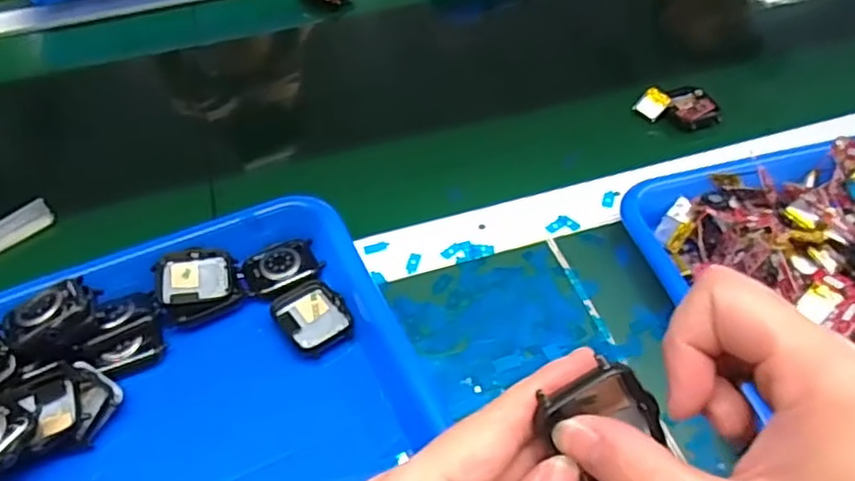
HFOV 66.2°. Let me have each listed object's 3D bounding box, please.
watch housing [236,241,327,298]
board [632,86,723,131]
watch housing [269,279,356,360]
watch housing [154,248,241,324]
[{"bbox_3d":[-0.091,0.017,0.408,0.048,0.009,0.034,-19,50,-14],"label":"watch housing"},{"bbox_3d":[0.196,-0.104,0.512,0.056,0.018,0.041,-14,49,-9],"label":"board"},{"bbox_3d":[-0.067,0.043,0.380,0.037,0.011,0.047,-28,52,-20],"label":"watch housing"},{"bbox_3d":[-0.138,0.027,0.396,0.046,0.013,0.044,-13,64,-17],"label":"watch housing"}]

